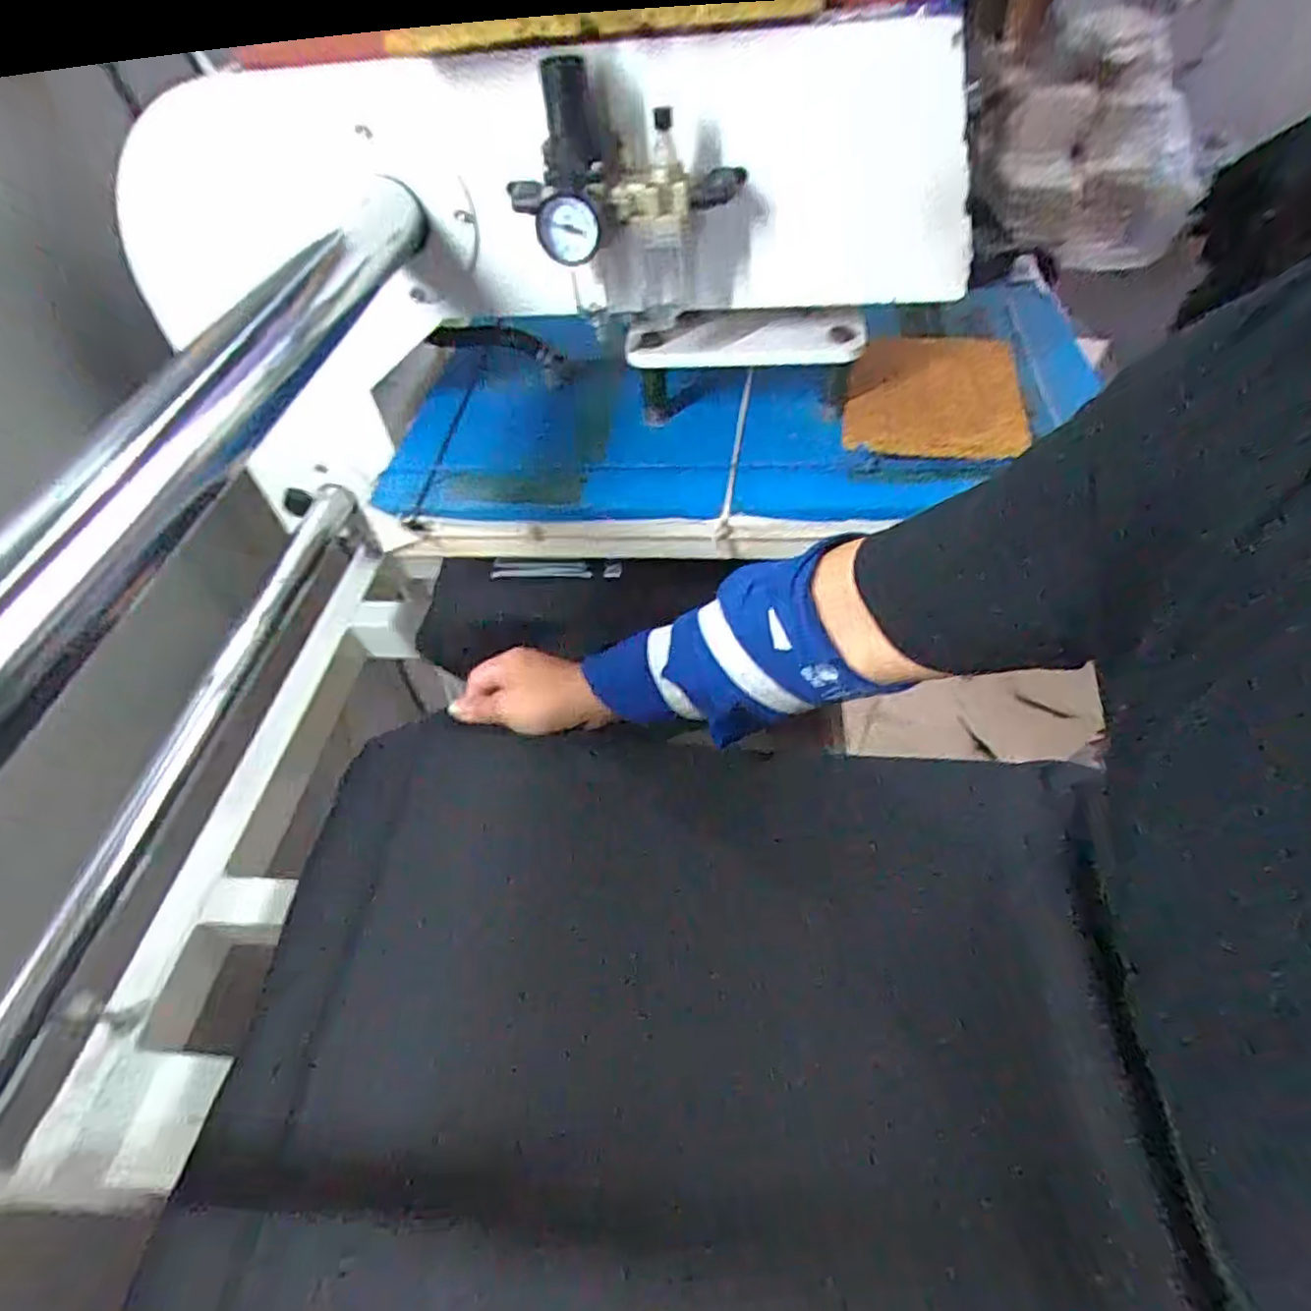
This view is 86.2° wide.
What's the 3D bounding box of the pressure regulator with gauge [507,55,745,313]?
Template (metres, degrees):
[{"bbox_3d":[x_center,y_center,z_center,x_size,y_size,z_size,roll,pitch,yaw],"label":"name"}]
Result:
[{"bbox_3d":[-0.014,-0.300,0.466,0.145,0.140,0.079,-22,50,-12],"label":"pressure regulator with gauge"}]

